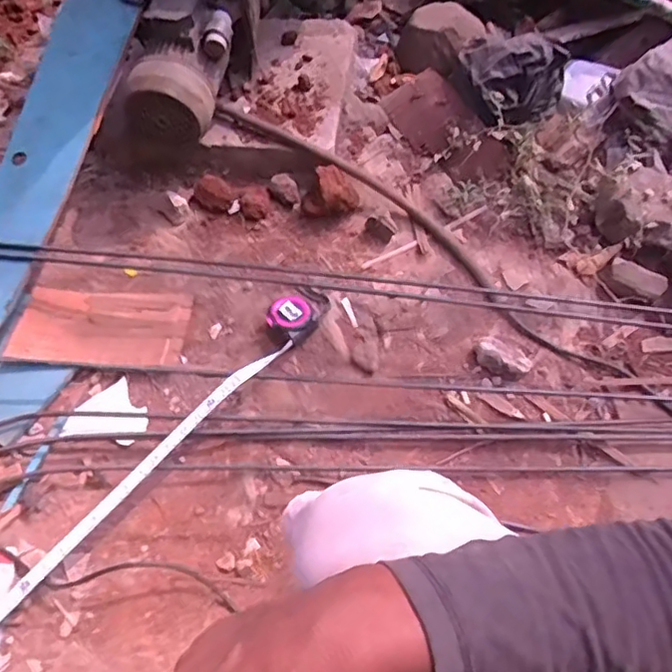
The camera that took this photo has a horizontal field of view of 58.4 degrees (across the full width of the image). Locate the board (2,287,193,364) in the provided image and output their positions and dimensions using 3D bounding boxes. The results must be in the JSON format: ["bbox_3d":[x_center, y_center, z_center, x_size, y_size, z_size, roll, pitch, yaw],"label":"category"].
[{"bbox_3d":[-0.354,-0.013,0.918,0.246,0.013,0.127,6,59,-2],"label":"board"}]

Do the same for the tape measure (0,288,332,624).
[{"bbox_3d":[-0.304,0.213,0.776,0.068,0.079,0.851,39,66,18],"label":"tape measure"}]

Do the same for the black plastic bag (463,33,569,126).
[{"bbox_3d":[0.310,-0.472,1.055,0.157,0.080,0.175,-35,66,-17],"label":"black plastic bag"}]

